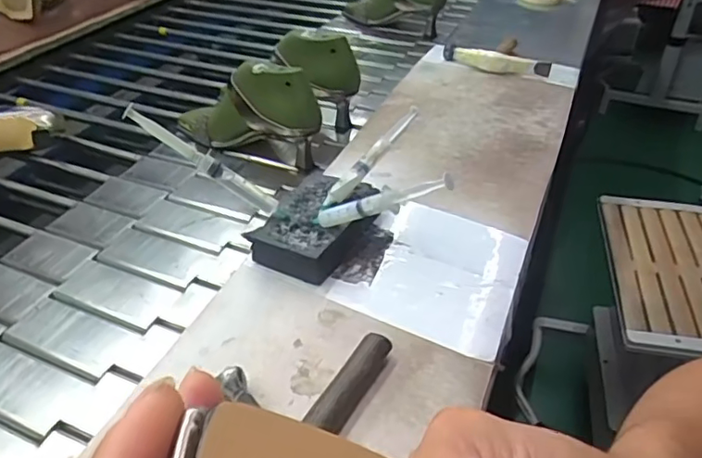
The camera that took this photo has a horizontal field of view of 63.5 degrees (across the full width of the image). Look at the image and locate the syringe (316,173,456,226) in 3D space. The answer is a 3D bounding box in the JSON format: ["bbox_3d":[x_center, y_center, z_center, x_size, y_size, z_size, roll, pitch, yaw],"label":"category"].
[{"bbox_3d":[0.022,-0.022,0.498,0.145,0.021,0.013,-15,29,33],"label":"syringe"}]

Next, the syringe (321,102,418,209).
[{"bbox_3d":[0.024,-0.074,0.579,0.016,0.021,0.141,31,70,33],"label":"syringe"}]

